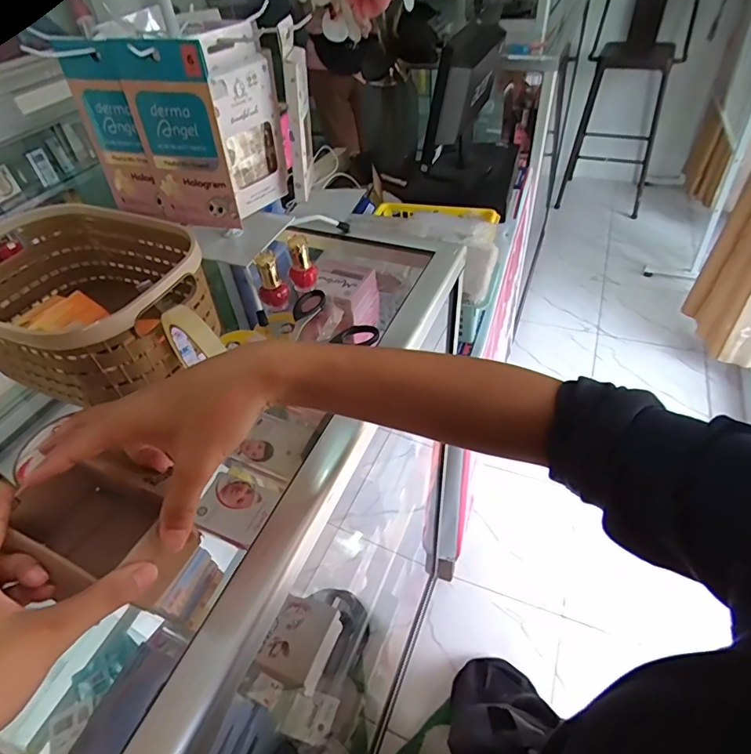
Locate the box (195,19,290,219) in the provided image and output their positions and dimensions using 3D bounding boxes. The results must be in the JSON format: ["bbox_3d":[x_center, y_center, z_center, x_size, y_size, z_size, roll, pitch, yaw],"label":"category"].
[{"bbox_3d":[-0.112,-0.224,0.421,0.019,0.140,0.067,27,54,27],"label":"box"}]

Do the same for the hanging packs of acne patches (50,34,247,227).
[{"bbox_3d":[-0.191,-0.205,0.409,0.138,0.139,0.025,17,50,20],"label":"hanging packs of acne patches"}]

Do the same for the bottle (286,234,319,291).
[{"bbox_3d":[-0.077,-0.118,0.495,0.022,0.055,0.022,32,56,30],"label":"bottle"}]

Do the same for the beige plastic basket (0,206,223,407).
[{"bbox_3d":[-0.268,-0.070,0.434,0.235,0.094,0.160,18,50,21],"label":"beige plastic basket"}]

